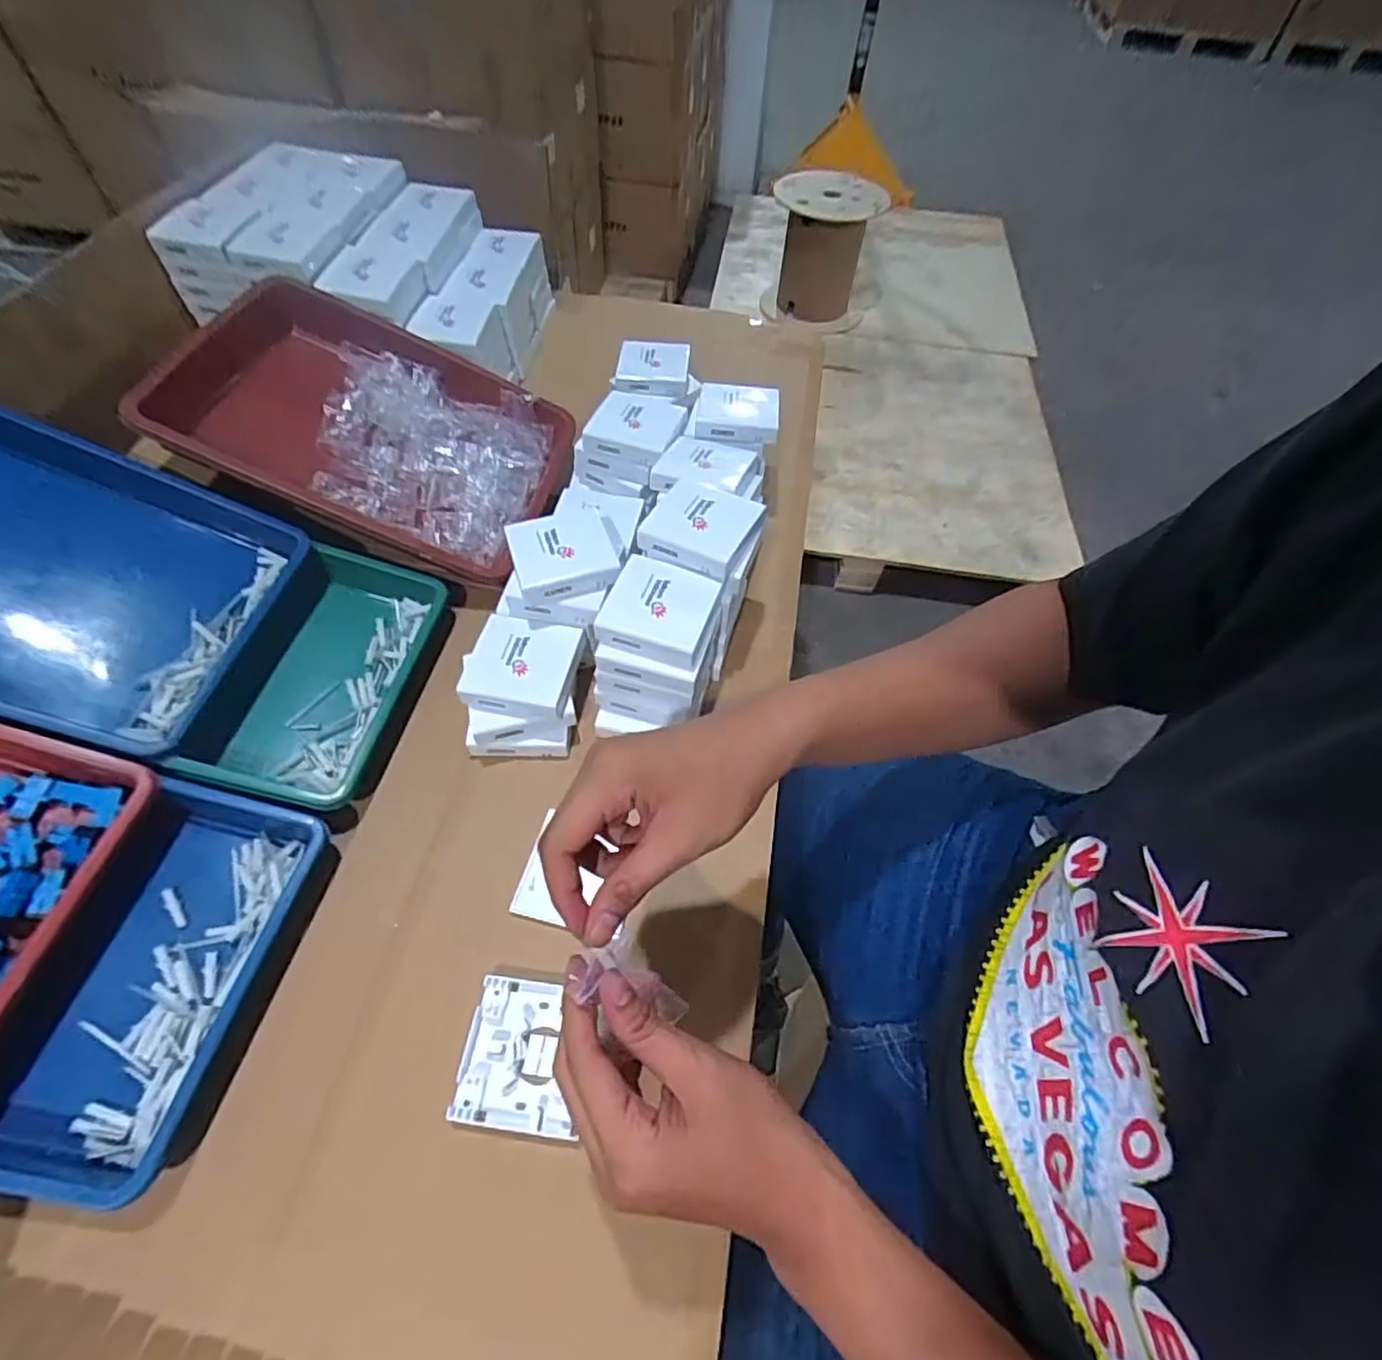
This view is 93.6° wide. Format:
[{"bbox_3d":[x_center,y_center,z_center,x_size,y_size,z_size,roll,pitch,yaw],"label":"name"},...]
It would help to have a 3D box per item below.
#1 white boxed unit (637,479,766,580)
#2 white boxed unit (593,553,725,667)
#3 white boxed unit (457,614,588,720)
[{"bbox_3d":[0.008,-0.135,0.562,0.085,0.022,0.087,23,58,12],"label":"white boxed unit"},{"bbox_3d":[-0.026,-0.059,0.535,0.084,0.023,0.085,16,57,7],"label":"white boxed unit"},{"bbox_3d":[-0.143,-0.013,0.551,0.092,0.022,0.084,8,56,2],"label":"white boxed unit"}]

